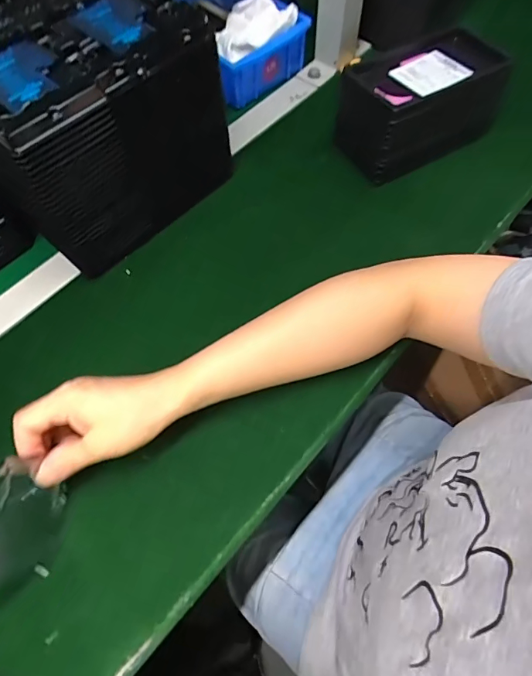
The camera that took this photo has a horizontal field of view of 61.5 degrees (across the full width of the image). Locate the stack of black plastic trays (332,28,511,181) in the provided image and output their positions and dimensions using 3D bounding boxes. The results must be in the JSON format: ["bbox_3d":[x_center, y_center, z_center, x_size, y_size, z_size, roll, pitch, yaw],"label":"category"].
[{"bbox_3d":[0.171,-0.257,0.507,0.179,0.093,0.107,-24,64,-10],"label":"stack of black plastic trays"}]

